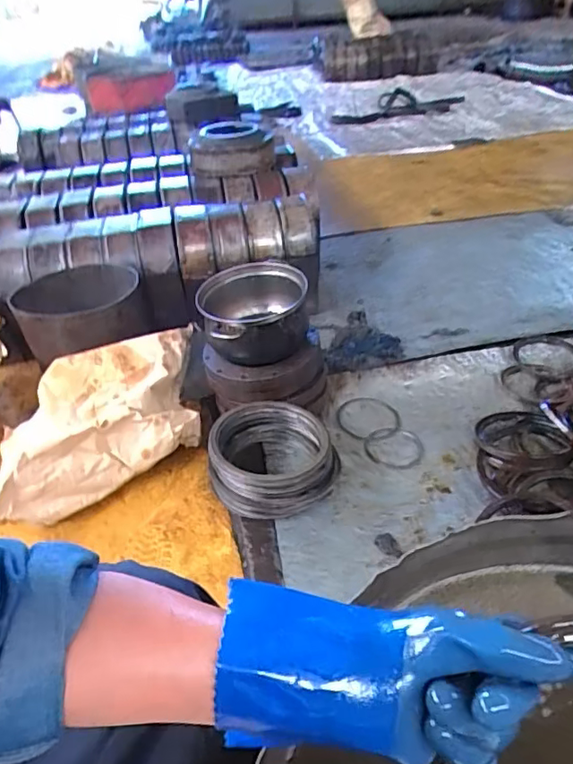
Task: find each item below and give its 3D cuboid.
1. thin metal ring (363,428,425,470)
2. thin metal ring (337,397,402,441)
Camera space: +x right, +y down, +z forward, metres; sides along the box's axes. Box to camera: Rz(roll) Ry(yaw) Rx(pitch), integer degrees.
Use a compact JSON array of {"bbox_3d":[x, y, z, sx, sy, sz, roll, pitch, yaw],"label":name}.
[{"bbox_3d":[0.213,0.129,1.074,0.114,0.007,0.098,11,49,12],"label":"thin metal ring"},{"bbox_3d":[0.172,0.077,1.125,0.128,0.009,0.119,-3,46,3],"label":"thin metal ring"}]

